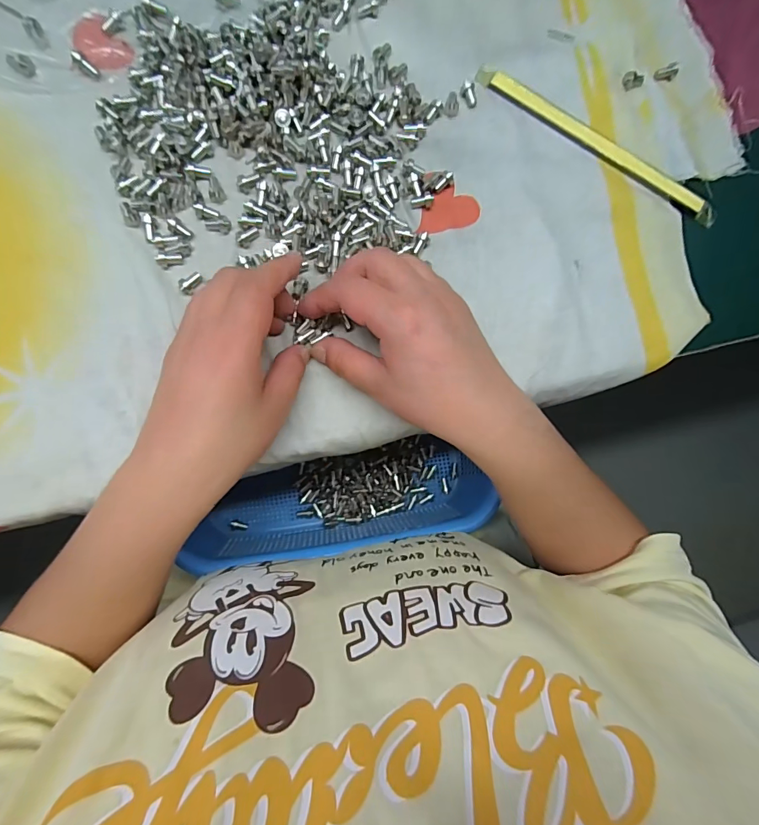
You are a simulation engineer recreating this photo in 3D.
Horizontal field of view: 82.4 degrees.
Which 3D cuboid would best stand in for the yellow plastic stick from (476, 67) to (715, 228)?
[{"bbox_3d":[0.158,-0.191,0.309,0.196,0.006,0.016,31,84,-5],"label":"yellow plastic stick"}]

